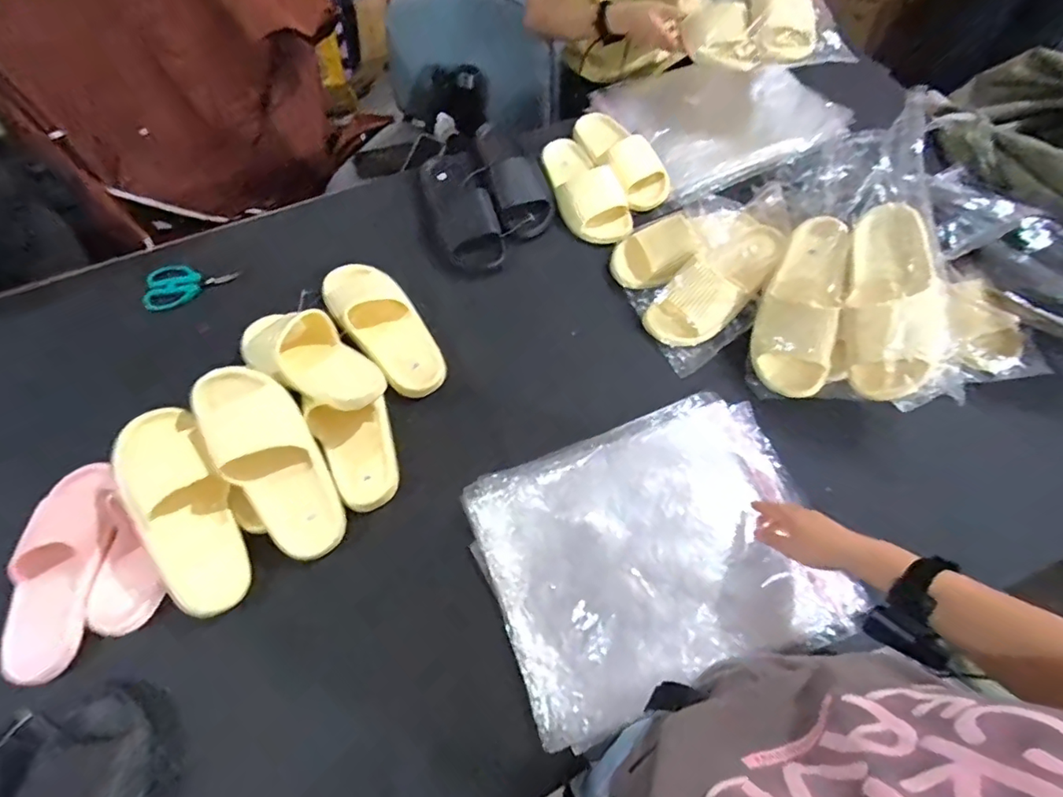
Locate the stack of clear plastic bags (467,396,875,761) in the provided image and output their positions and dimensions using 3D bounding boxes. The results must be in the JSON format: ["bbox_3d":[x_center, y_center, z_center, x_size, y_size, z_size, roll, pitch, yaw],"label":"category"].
[{"bbox_3d":[0.154,0.186,0.676,0.405,0.035,0.321,-21,67,-8],"label":"stack of clear plastic bags"}]

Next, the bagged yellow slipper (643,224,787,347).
[{"bbox_3d":[0.285,-0.169,0.804,0.242,0.065,0.102,-41,70,6],"label":"bagged yellow slipper"}]

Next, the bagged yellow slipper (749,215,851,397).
[{"bbox_3d":[0.378,-0.131,0.742,0.102,0.072,0.248,13,92,7],"label":"bagged yellow slipper"}]

